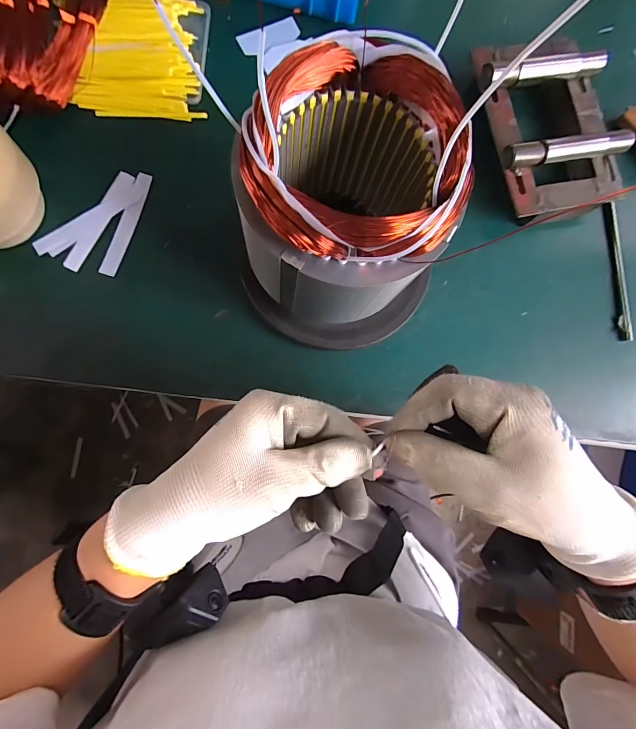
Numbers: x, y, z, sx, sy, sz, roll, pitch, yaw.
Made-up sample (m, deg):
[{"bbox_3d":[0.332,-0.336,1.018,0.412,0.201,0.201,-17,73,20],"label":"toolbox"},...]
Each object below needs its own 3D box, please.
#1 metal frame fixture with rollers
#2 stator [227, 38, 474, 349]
[{"bbox_3d":[0.250,-0.260,0.395,0.141,0.051,0.200,-12,85,-6],"label":"metal frame fixture with rollers"},{"bbox_3d":[0.022,-0.099,0.293,0.150,0.182,0.161,1,84,-5],"label":"stator"}]

